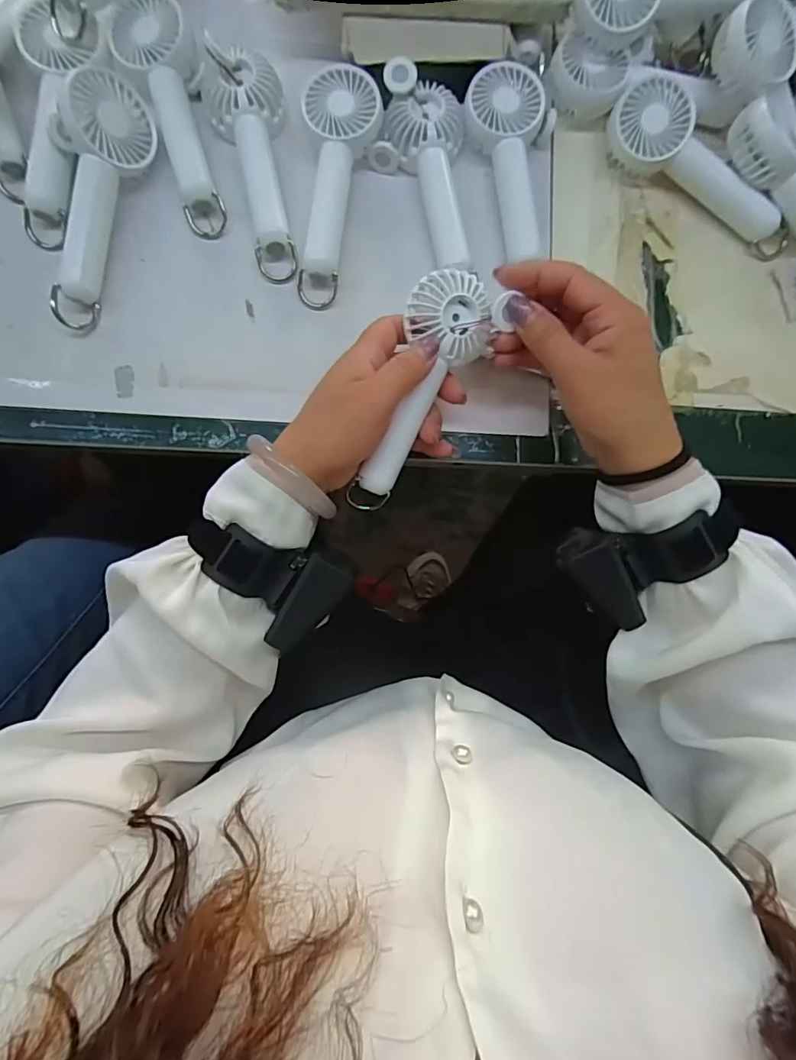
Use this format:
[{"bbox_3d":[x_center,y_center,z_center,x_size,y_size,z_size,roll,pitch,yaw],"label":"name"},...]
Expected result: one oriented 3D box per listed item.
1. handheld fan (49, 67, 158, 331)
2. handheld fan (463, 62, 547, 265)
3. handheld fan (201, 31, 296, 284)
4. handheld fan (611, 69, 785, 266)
[{"bbox_3d":[-0.209,-0.226,0.342,0.057,0.045,0.166,6,83,-2],"label":"handheld fan"},{"bbox_3d":[0.079,-0.270,0.374,0.056,0.035,0.133,1,84,-3],"label":"handheld fan"},{"bbox_3d":[-0.103,-0.262,0.356,0.055,0.034,0.152,-9,84,-4],"label":"handheld fan"},{"bbox_3d":[0.234,-0.273,0.377,0.162,0.039,0.057,30,83,1],"label":"handheld fan"}]

